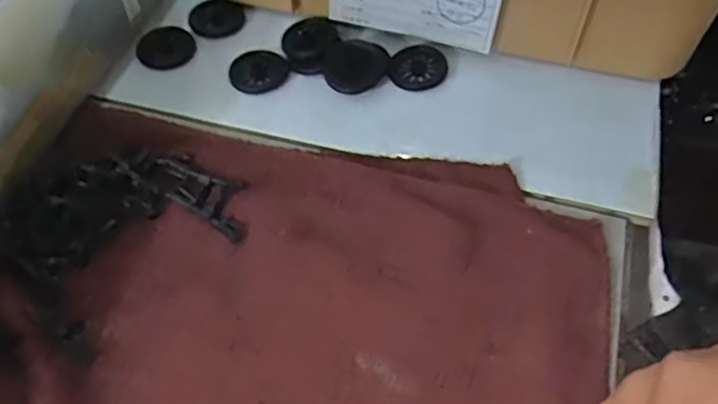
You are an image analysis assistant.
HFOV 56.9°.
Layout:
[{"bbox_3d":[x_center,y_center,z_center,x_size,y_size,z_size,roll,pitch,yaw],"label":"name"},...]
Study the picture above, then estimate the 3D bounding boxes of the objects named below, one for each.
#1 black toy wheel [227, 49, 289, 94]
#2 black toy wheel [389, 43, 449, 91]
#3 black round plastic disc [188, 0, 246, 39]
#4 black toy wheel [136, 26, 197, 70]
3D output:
[{"bbox_3d":[-0.066,-0.086,0.437,0.038,0.006,0.033,-17,56,-13],"label":"black toy wheel"},{"bbox_3d":[0.039,-0.089,0.437,0.036,0.010,0.034,0,54,0],"label":"black toy wheel"},{"bbox_3d":[-0.100,-0.129,0.464,0.035,0.009,0.036,0,52,0],"label":"black round plastic disc"},{"bbox_3d":[-0.130,-0.105,0.447,0.038,0.008,0.038,0,54,0],"label":"black toy wheel"}]

